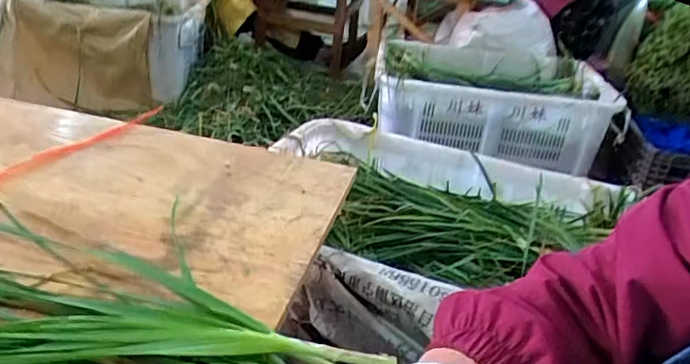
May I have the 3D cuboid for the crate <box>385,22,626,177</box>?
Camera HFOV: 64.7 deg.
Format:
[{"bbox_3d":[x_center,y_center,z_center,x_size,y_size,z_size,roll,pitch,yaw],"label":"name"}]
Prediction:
[{"bbox_3d":[0.412,-0.240,1.568,0.619,0.207,0.409,6,27,1],"label":"crate"}]

